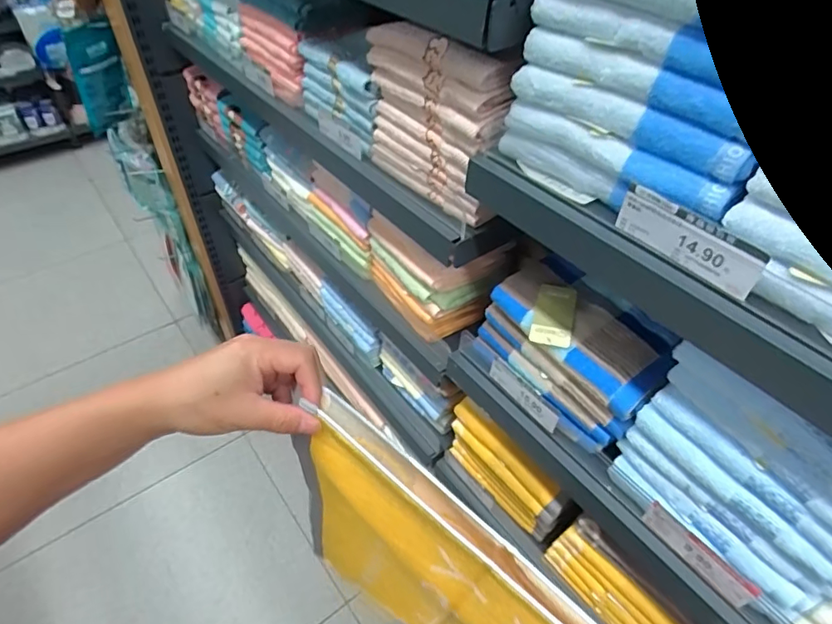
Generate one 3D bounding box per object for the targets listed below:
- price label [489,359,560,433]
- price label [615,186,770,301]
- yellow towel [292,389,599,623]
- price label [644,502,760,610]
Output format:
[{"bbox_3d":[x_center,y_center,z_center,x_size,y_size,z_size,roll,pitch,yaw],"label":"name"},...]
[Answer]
[{"bbox_3d":[0.123,0.097,0.599,0.008,0.030,0.101,-15,45,-37],"label":"price label"},{"bbox_3d":[0.182,-0.048,0.347,0.006,0.036,0.097,-28,54,-27],"label":"price label"},{"bbox_3d":[0.033,0.266,0.448,0.050,0.334,0.353,-34,57,-30],"label":"yellow towel"},{"bbox_3d":[0.257,0.224,0.477,0.008,0.036,0.101,-28,54,-27],"label":"price label"}]

